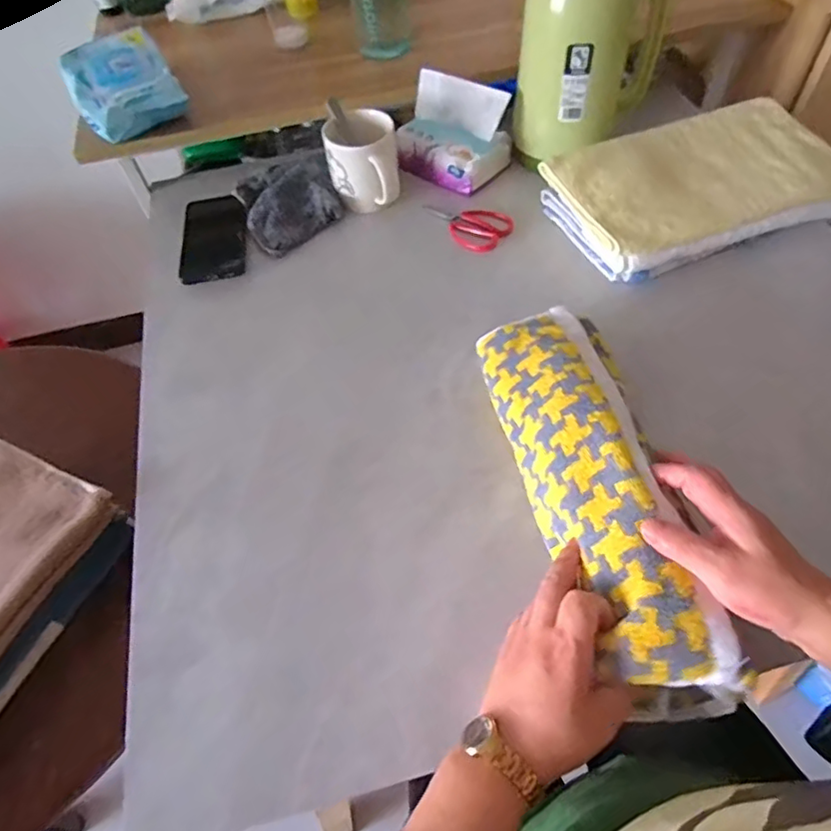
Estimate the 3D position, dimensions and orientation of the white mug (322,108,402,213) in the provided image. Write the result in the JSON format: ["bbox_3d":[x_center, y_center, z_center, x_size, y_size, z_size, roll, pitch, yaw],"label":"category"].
[{"bbox_3d":[-0.065,-0.313,0.706,0.086,0.089,0.098,-6,53,1],"label":"white mug"}]

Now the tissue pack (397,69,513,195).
[{"bbox_3d":[0.049,-0.364,0.729,0.128,0.109,0.088,36,64,27],"label":"tissue pack"}]

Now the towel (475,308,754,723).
[{"bbox_3d":[0.143,0.044,0.439,0.101,0.079,0.332,-12,54,-4],"label":"towel"}]

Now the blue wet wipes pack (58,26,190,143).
[{"bbox_3d":[-0.379,-0.430,0.730,0.122,0.053,0.195,-27,56,-14],"label":"blue wet wipes pack"}]

